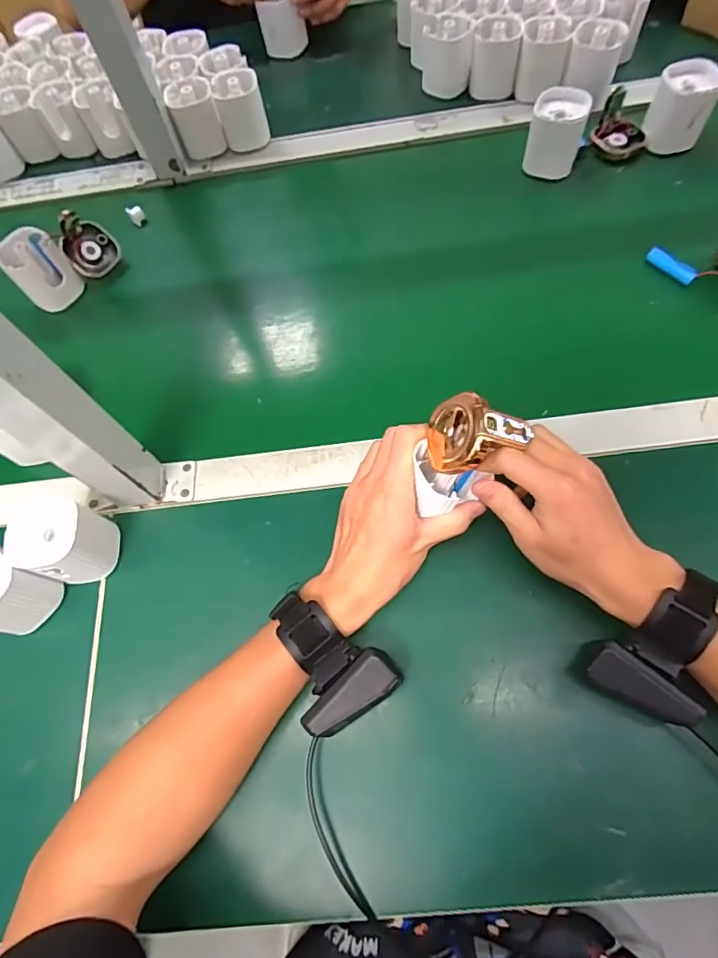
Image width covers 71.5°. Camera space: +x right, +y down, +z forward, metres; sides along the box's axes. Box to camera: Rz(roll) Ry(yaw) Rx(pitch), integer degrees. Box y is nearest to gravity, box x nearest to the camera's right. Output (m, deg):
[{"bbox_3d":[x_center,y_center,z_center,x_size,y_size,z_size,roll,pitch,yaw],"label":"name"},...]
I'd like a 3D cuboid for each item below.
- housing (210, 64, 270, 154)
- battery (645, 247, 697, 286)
[{"bbox_3d":[-0.143,-0.451,0.612,0.054,0.067,0.052,-9,67,-2],"label":"housing"},{"bbox_3d":[0.305,-0.209,0.487,0.011,0.014,0.050,-37,70,-13],"label":"battery"}]

